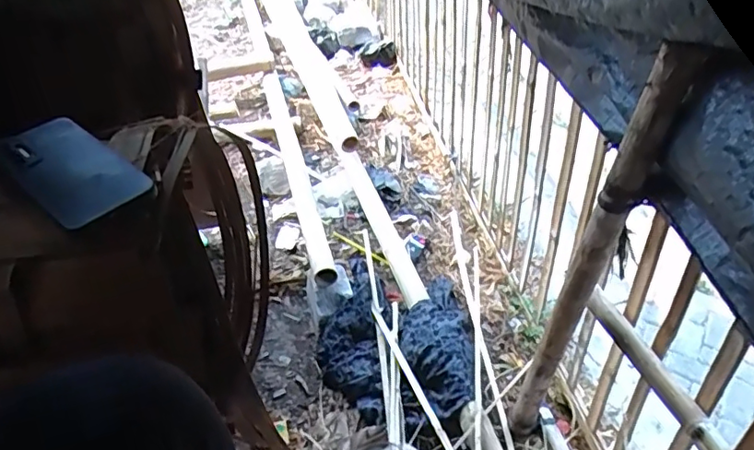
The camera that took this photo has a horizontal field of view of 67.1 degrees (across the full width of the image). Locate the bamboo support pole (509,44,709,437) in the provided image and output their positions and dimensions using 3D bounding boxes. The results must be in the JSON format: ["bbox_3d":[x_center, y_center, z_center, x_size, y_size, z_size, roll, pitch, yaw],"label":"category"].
[{"bbox_3d":[0.341,0.113,0.948,0.059,0.831,0.060,20,45,22],"label":"bamboo support pole"}]

